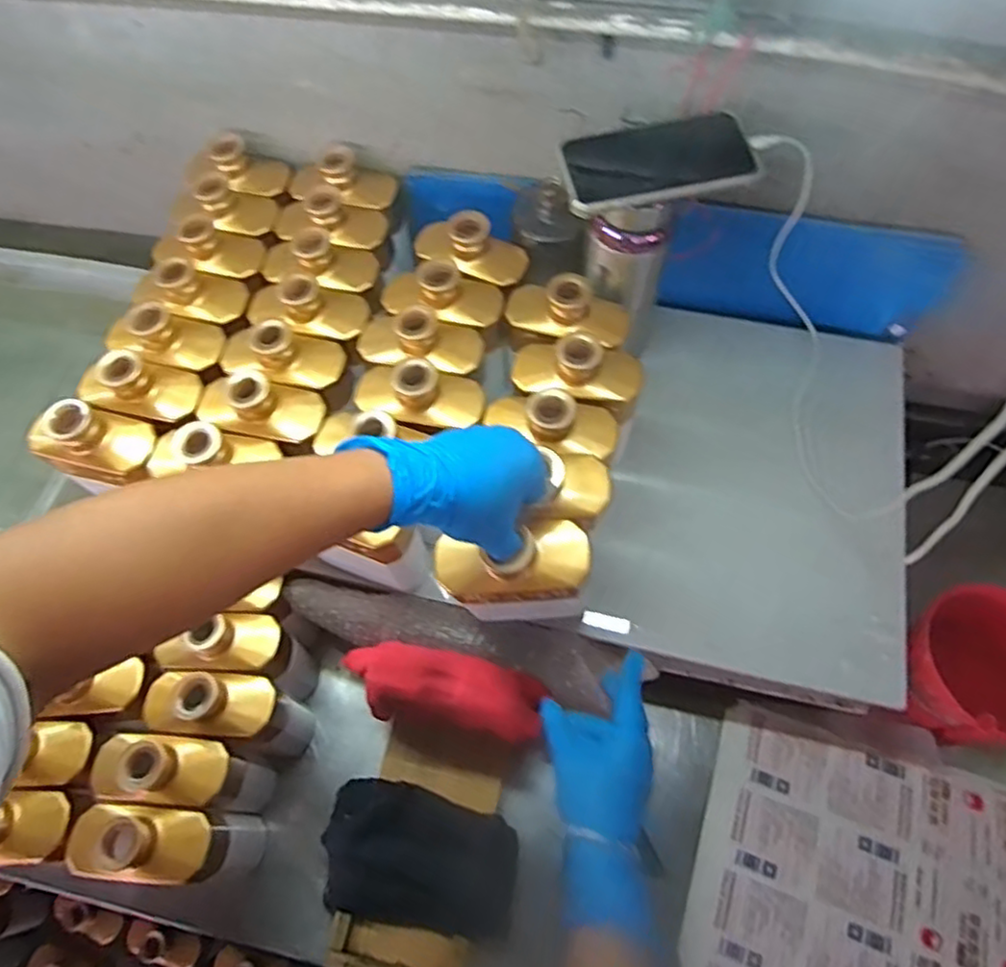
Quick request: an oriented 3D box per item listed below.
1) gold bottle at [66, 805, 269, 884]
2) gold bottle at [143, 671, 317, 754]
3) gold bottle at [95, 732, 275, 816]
[{"bbox_3d":[-0.292,0.314,0.581,0.110,0.154,0.053,3,66,5],"label":"gold bottle"},{"bbox_3d":[-0.257,0.221,0.630,0.117,0.171,0.066,7,66,6],"label":"gold bottle"},{"bbox_3d":[-0.284,0.267,0.607,0.122,0.172,0.059,6,66,6],"label":"gold bottle"}]

